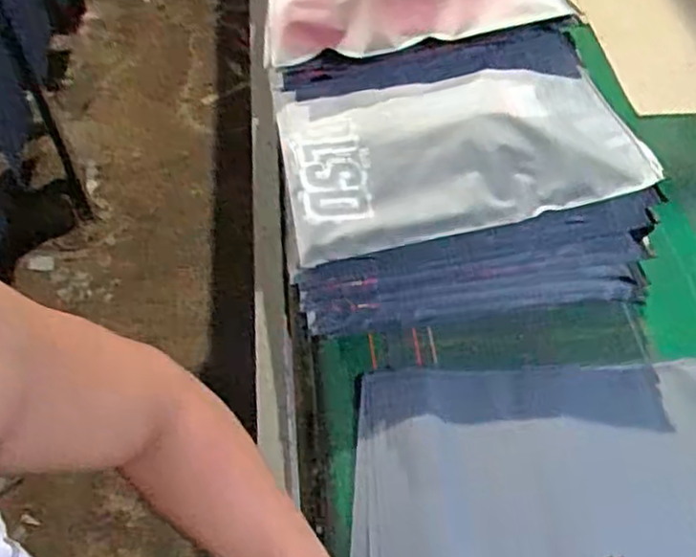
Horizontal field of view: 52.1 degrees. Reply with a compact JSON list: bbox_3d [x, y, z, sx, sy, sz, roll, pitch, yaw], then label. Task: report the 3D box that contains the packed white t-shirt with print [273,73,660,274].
[{"bbox_3d":[0.105,-0.134,0.721,0.336,0.017,0.207,-12,60,1],"label":"packed white t-shirt with print"}]

